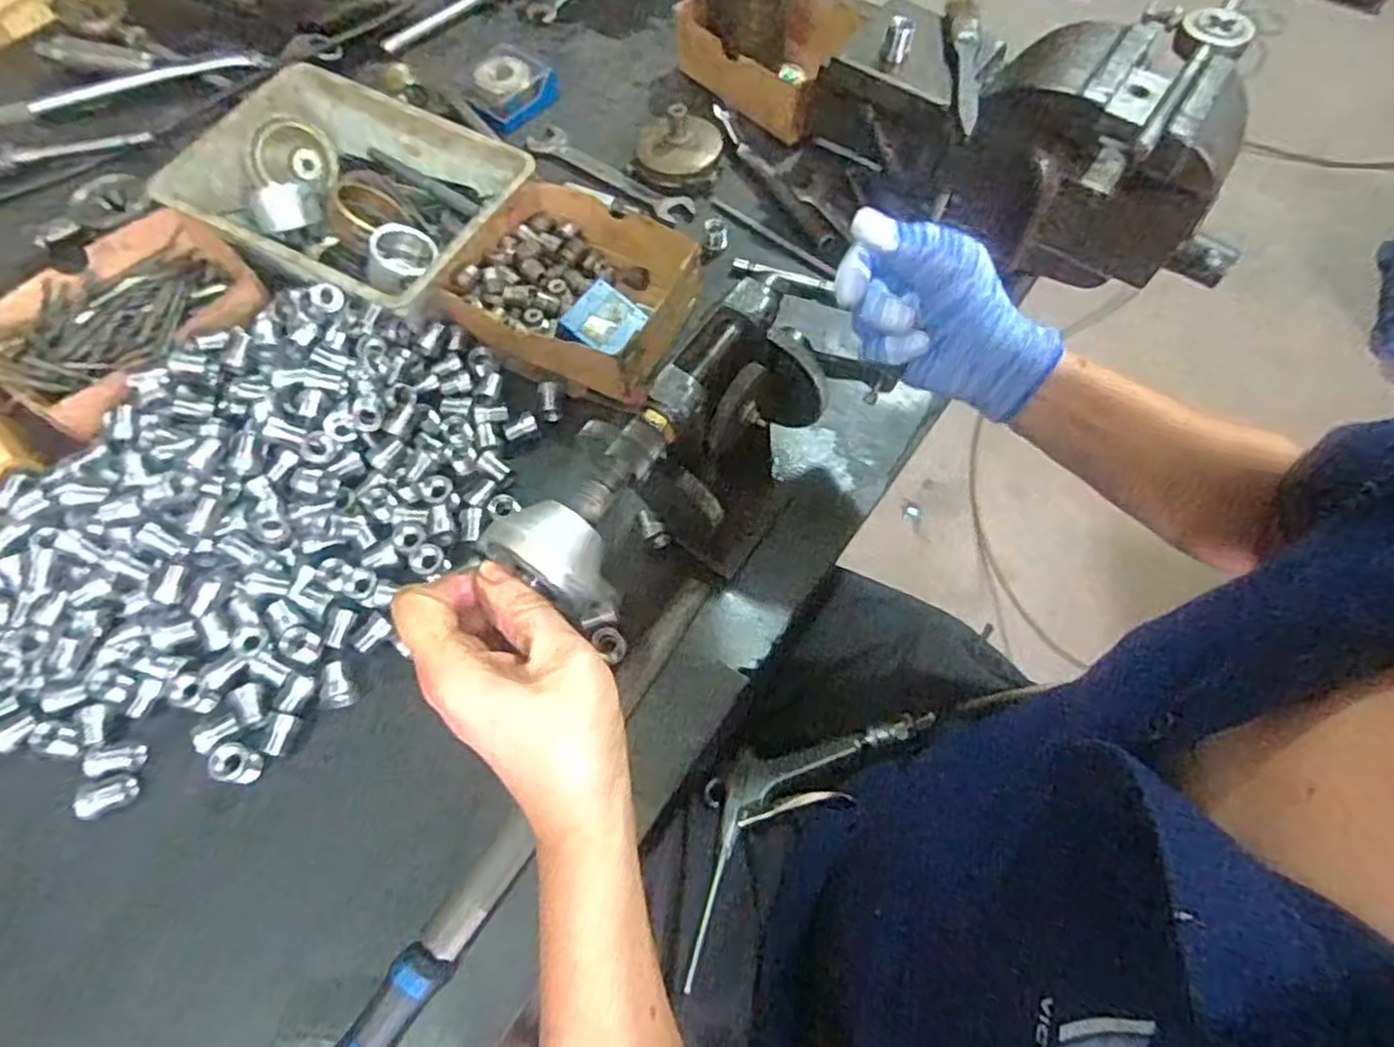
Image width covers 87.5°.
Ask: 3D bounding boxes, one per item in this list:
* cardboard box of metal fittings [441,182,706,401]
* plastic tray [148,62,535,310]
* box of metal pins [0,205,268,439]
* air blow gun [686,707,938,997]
[{"bbox_3d":[-0.091,-0.186,0.562,0.178,0.047,0.162,25,66,12],"label":"cardboard box of metal fittings"},{"bbox_3d":[-0.270,-0.254,0.581,0.242,0.068,0.172,24,66,12],"label":"plastic tray"},{"bbox_3d":[-0.420,-0.150,0.541,0.141,0.043,0.181,38,70,18],"label":"box of metal pins"},{"bbox_3d":[0.060,0.204,0.539,0.236,0.025,0.092,-43,46,-14],"label":"air blow gun"}]

